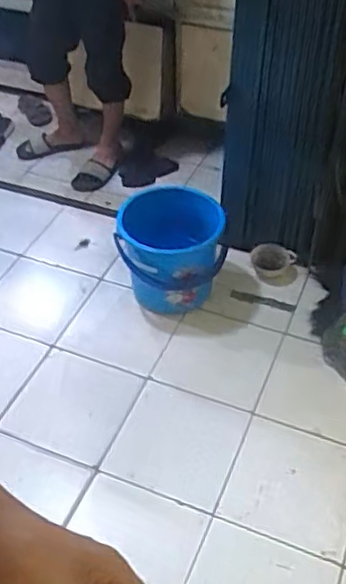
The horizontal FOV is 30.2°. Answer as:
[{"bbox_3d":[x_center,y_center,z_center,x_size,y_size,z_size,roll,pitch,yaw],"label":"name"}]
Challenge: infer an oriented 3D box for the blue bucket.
[{"bbox_3d":[-0.004,-0.124,1.860,0.288,0.289,0.301,-1,44,1],"label":"blue bucket"}]

